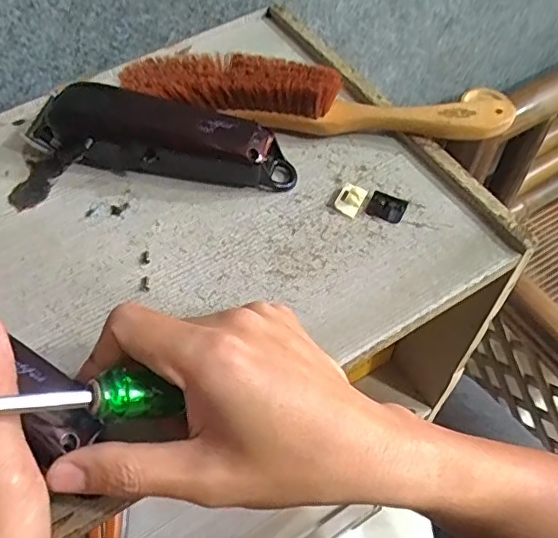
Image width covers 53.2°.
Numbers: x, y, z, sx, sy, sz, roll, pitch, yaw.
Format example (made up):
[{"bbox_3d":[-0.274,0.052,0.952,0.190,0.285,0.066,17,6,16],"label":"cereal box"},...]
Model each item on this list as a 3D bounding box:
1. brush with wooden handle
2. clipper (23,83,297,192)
[{"bbox_3d":[0.023,-0.116,0.386,0.257,0.044,0.044,6,57,7],"label":"brush with wooden handle"},{"bbox_3d":[-0.080,-0.083,0.365,0.167,0.053,0.035,9,57,9],"label":"clipper"}]

